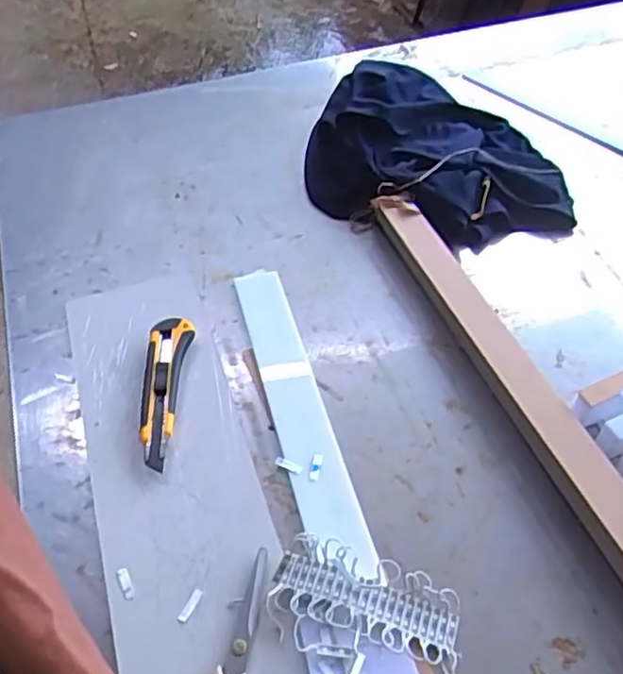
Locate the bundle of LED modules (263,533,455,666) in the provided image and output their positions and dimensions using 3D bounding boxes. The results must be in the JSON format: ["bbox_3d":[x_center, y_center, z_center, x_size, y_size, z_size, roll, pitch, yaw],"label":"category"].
[{"bbox_3d":[0.039,0.204,0.486,0.137,0.029,0.074,14,53,11],"label":"bundle of LED modules"}]

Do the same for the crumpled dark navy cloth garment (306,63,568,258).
[{"bbox_3d":[0.163,-0.234,0.804,0.332,0.071,0.270,15,53,12],"label":"crumpled dark navy cloth garment"}]

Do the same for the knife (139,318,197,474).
[{"bbox_3d":[-0.138,0.052,0.609,0.040,0.026,0.157,-1,51,0],"label":"knife"}]

